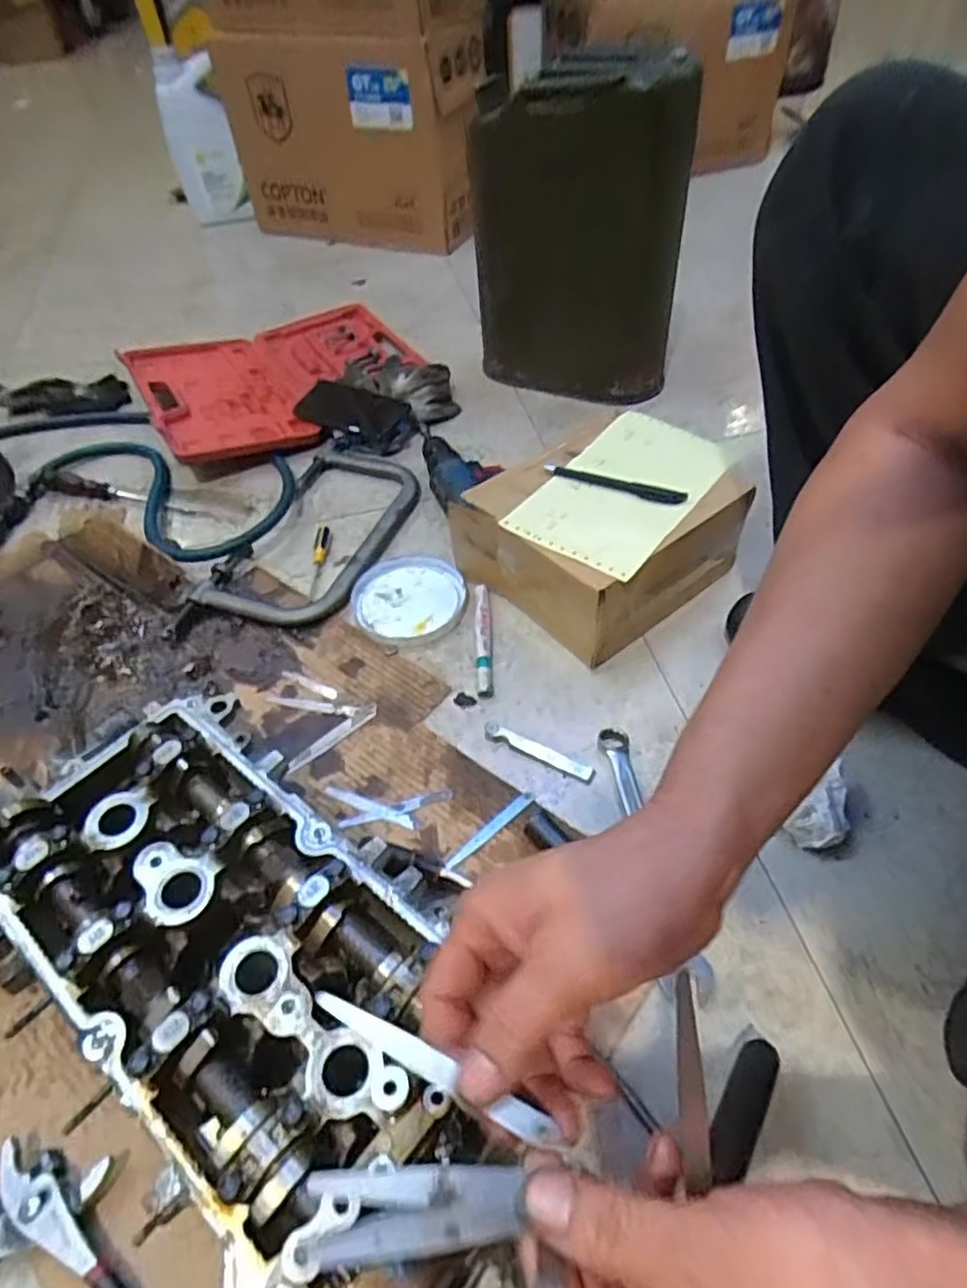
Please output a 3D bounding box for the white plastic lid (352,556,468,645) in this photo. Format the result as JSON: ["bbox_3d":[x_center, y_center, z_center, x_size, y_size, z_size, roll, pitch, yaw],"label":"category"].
[{"bbox_3d":[-0.081,-0.052,0.746,0.116,0.008,0.126,-3,50,3],"label":"white plastic lid"}]

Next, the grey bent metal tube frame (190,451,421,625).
[{"bbox_3d":[-0.185,-0.141,0.820,0.156,0.018,0.310,15,53,17],"label":"grey bent metal tube frame"}]

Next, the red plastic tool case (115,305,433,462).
[{"bbox_3d":[-0.301,-0.411,1.036,0.400,0.055,0.348,-28,53,-17],"label":"red plastic tool case"}]

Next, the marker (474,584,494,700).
[{"bbox_3d":[0.000,-0.006,0.700,0.016,0.018,0.142,-4,50,2],"label":"marker"}]

